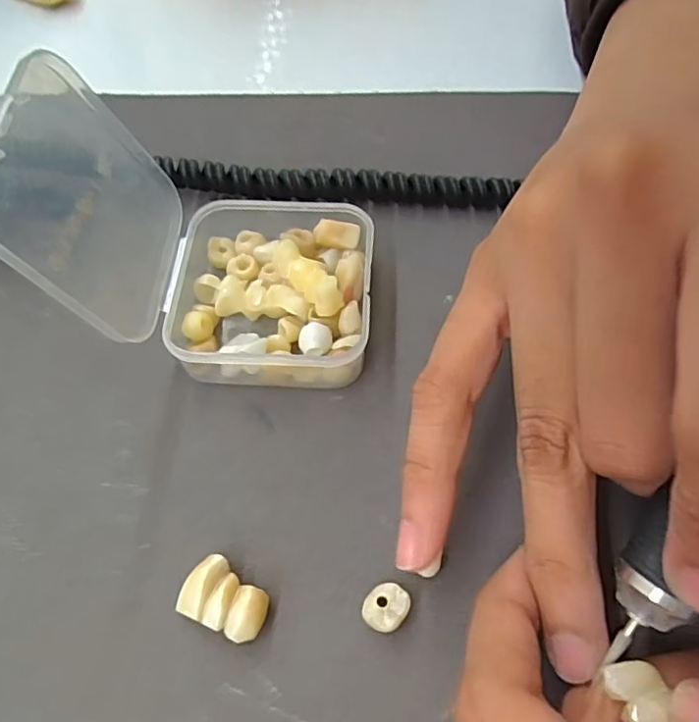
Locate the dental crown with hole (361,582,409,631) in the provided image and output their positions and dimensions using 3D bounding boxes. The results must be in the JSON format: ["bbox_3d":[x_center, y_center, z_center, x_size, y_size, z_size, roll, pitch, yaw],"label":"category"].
[{"bbox_3d":[0.008,0.057,0.134,0.009,0.006,0.011,36,68,20],"label":"dental crown with hole"}]

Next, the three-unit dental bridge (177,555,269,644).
[{"bbox_3d":[-0.028,0.055,0.135,0.020,0.007,0.014,20,63,13],"label":"three-unit dental bridge"}]

